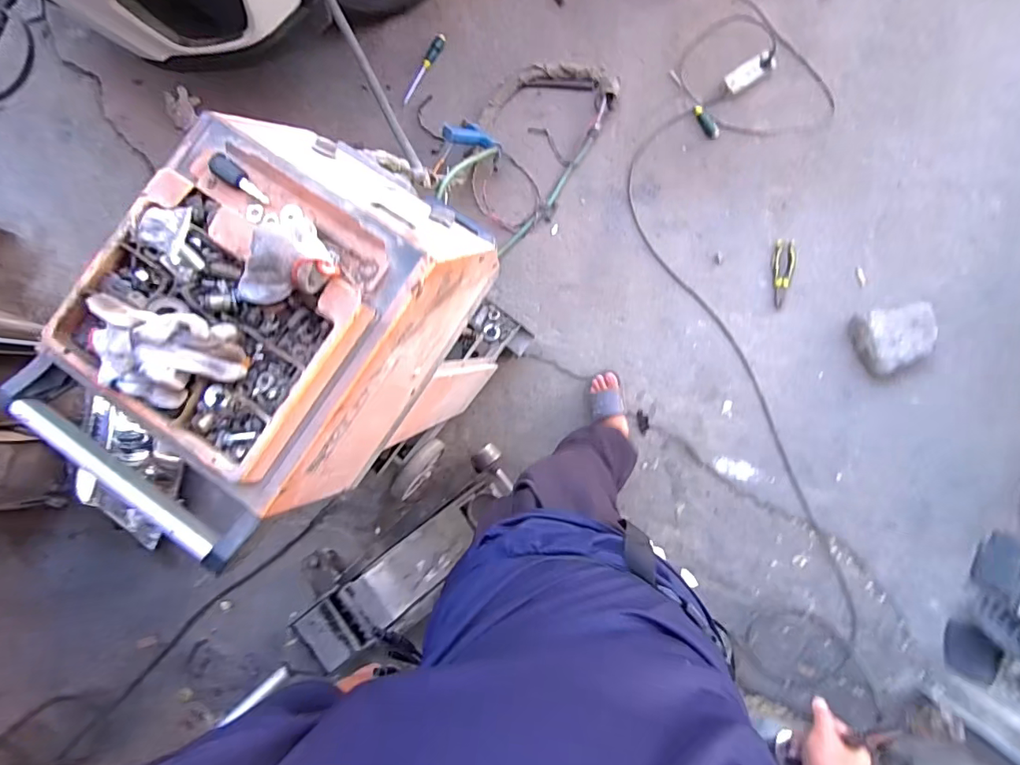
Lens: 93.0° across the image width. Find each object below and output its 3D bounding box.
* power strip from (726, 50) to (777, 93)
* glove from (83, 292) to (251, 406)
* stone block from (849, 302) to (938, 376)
[{"bbox_3d":[0.724,-0.936,1.459,0.150,0.029,0.063,-31,84,4],"label":"power strip"},{"bbox_3d":[-0.399,-0.029,0.554,0.161,0.072,0.105,11,89,7],"label":"glove"},{"bbox_3d":[1.093,-0.126,1.367,0.214,0.073,0.174,-14,86,6],"label":"stone block"}]

